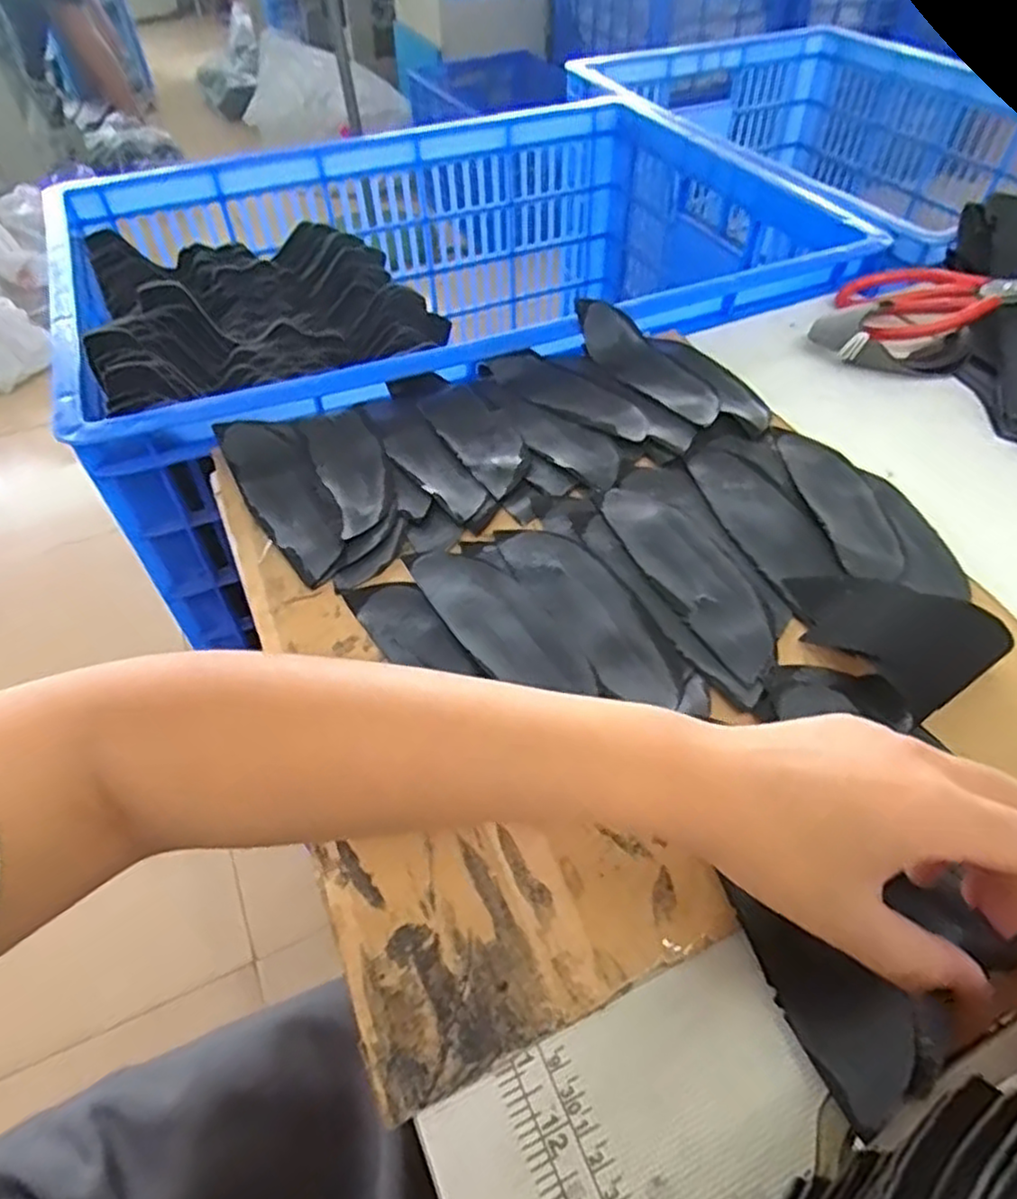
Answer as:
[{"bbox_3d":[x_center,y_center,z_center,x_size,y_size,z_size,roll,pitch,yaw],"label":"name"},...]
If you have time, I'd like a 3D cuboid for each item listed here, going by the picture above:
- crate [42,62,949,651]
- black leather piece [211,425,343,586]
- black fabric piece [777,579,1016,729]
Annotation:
[{"bbox_3d":[-0.058,-0.293,0.738,0.685,0.211,0.482,-22,52,-17],"label":"crate"},{"bbox_3d":[-0.136,-0.067,0.440,0.047,0.009,0.150,-23,52,-17],"label":"black leather piece"},{"bbox_3d":[0.182,0.011,0.352,0.063,0.026,0.091,-28,54,-21],"label":"black fabric piece"}]

